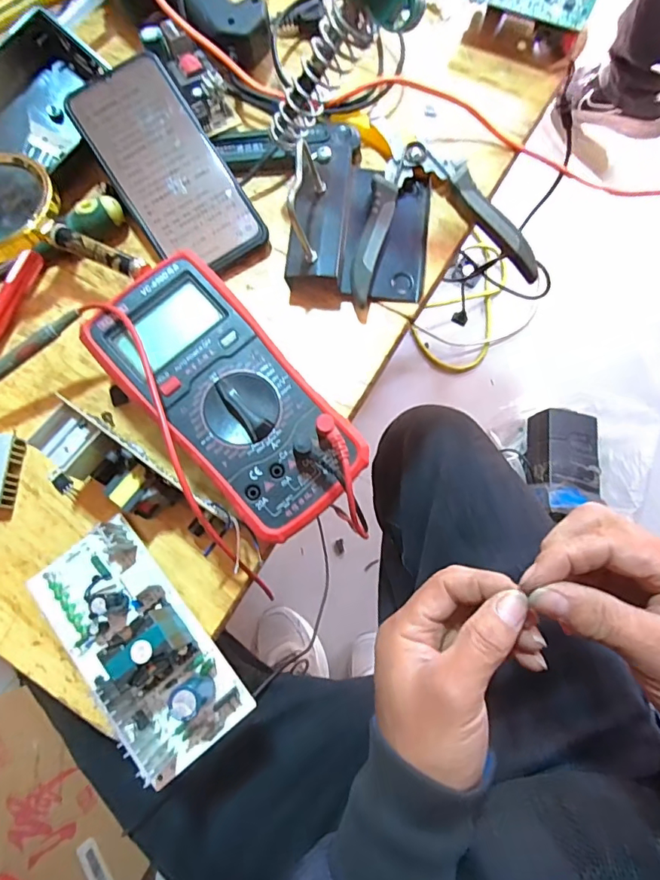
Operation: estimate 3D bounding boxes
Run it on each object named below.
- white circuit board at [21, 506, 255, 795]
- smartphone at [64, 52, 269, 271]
[{"bbox_3d":[-0.119,0.121,0.280,0.073,0.043,0.148,-39,78,-8],"label":"white circuit board"},{"bbox_3d":[-0.119,-0.199,0.353,0.079,0.010,0.162,-37,91,-7],"label":"smartphone"}]

